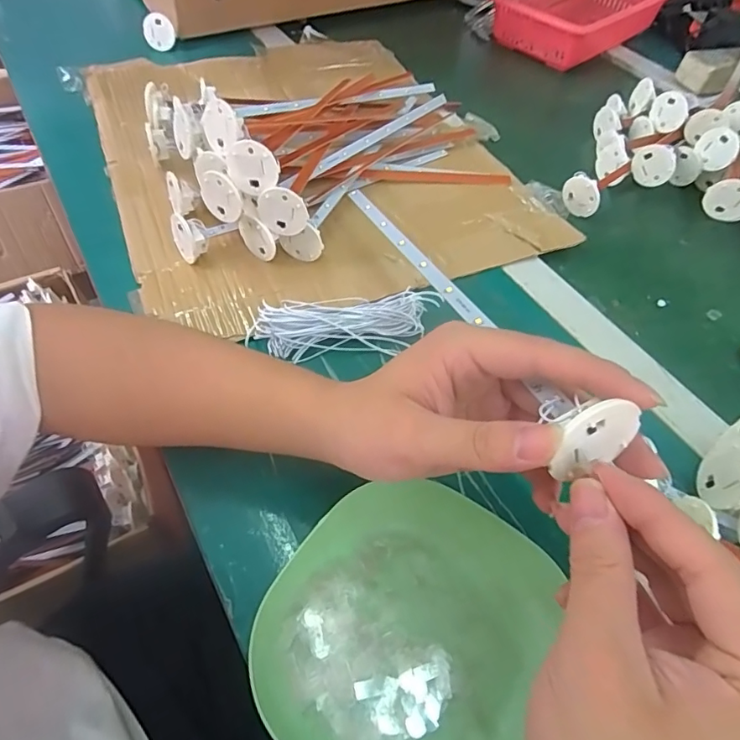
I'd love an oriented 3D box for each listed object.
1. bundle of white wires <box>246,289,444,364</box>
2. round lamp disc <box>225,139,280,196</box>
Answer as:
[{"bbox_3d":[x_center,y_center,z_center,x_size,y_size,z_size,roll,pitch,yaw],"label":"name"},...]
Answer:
[{"bbox_3d":[-0.016,-0.034,0.378,0.139,0.017,0.044,-4,54,-7],"label":"bundle of white wires"},{"bbox_3d":[-0.086,-0.146,0.369,0.037,0.037,0.006,-12,41,18],"label":"round lamp disc"}]

